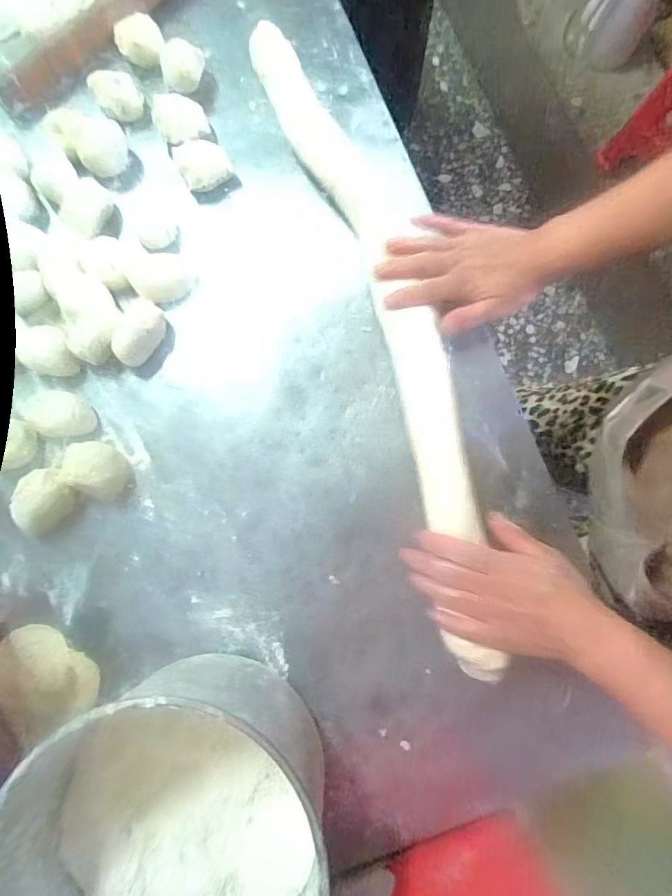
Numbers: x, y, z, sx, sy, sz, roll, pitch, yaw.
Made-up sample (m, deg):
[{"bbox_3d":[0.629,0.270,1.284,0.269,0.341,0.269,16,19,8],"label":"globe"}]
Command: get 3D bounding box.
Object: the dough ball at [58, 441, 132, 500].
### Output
[{"bbox_3d":[-0.227,0.022,0.442,0.048,0.041,0.050,0,80,1],"label":"dough ball"}]

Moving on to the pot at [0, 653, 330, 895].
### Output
[{"bbox_3d":[-0.114,0.272,0.341,0.210,0.144,0.193,0,81,2],"label":"pot"}]

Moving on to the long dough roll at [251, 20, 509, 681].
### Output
[{"bbox_3d":[0.049,-0.148,0.458,0.096,0.044,0.672,-17,76,-2],"label":"long dough roll"}]

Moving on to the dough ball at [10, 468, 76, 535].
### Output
[{"bbox_3d":[-0.278,0.049,0.440,0.050,0.034,0.049,0,80,1],"label":"dough ball"}]

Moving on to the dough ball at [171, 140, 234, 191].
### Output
[{"bbox_3d":[-0.148,-0.317,0.511,0.053,0.032,0.065,-28,80,-4],"label":"dough ball"}]

